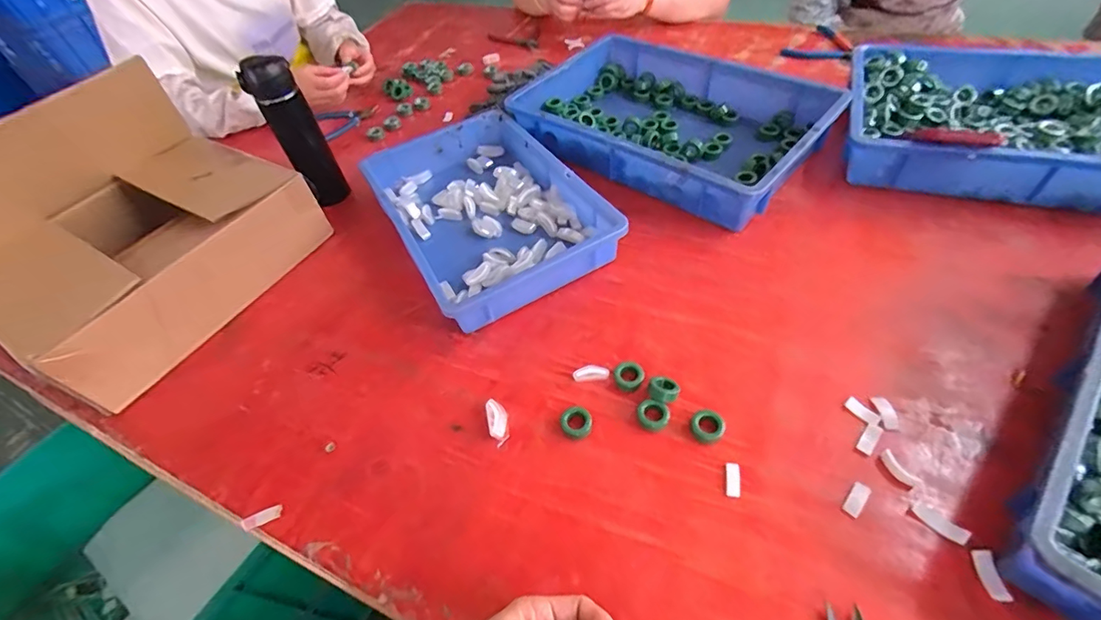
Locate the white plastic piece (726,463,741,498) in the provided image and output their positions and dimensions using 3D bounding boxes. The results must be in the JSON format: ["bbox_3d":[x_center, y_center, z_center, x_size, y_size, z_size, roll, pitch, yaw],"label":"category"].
[{"bbox_3d":[0.164,0.152,0.437,0.012,0.004,0.031,5,51,10],"label":"white plastic piece"}]

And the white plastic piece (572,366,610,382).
[{"bbox_3d":[0.043,0.068,0.516,0.037,0.010,0.014,-5,50,2],"label":"white plastic piece"}]

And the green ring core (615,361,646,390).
[{"bbox_3d":[0.083,0.069,0.508,0.031,0.011,0.030,-3,50,4],"label":"green ring core"}]

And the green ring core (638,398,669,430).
[{"bbox_3d":[0.101,0.103,0.475,0.030,0.015,0.026,5,51,11],"label":"green ring core"}]

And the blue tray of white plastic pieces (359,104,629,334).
[{"bbox_3d":[-0.095,-0.147,0.677,0.237,0.061,0.362,-27,52,-16],"label":"blue tray of white plastic pieces"}]

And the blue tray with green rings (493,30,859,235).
[{"bbox_3d":[0.182,-0.298,0.758,0.432,0.072,0.294,33,61,29],"label":"blue tray with green rings"}]

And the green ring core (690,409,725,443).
[{"bbox_3d":[0.150,0.111,0.465,0.030,0.013,0.029,-3,50,4],"label":"green ring core"}]

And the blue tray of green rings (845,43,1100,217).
[{"bbox_3d":[0.647,-0.255,0.665,0.439,0.076,0.304,15,53,18],"label":"blue tray of green rings"}]

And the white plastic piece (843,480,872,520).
[{"bbox_3d":[0.262,0.161,0.415,0.014,0.004,0.033,34,61,29],"label":"white plastic piece"}]

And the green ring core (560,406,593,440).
[{"bbox_3d":[0.025,0.112,0.482,0.031,0.012,0.030,-3,50,4],"label":"green ring core"}]

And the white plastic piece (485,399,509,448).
[{"bbox_3d":[-0.054,0.114,0.492,0.020,0.011,0.047,-13,50,-5],"label":"white plastic piece"}]

